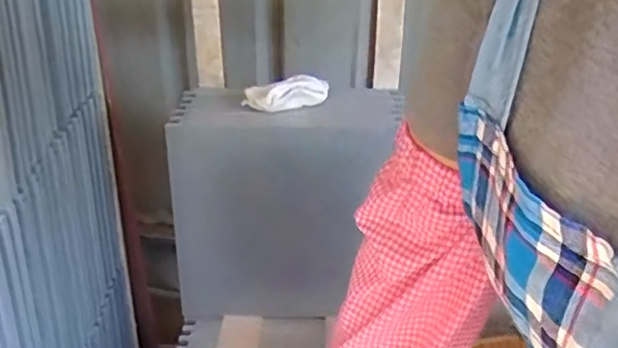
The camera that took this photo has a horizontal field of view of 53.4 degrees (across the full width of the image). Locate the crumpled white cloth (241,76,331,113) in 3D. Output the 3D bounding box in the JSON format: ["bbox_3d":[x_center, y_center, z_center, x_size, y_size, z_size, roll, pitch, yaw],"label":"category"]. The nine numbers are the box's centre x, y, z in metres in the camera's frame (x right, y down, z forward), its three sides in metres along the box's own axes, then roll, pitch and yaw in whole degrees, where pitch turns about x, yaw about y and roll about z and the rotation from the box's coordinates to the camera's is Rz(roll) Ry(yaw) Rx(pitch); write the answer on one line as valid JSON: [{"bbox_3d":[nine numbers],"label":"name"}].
[{"bbox_3d":[-0.032,-0.115,0.870,0.119,0.041,0.042,-3,31,-5],"label":"crumpled white cloth"}]

